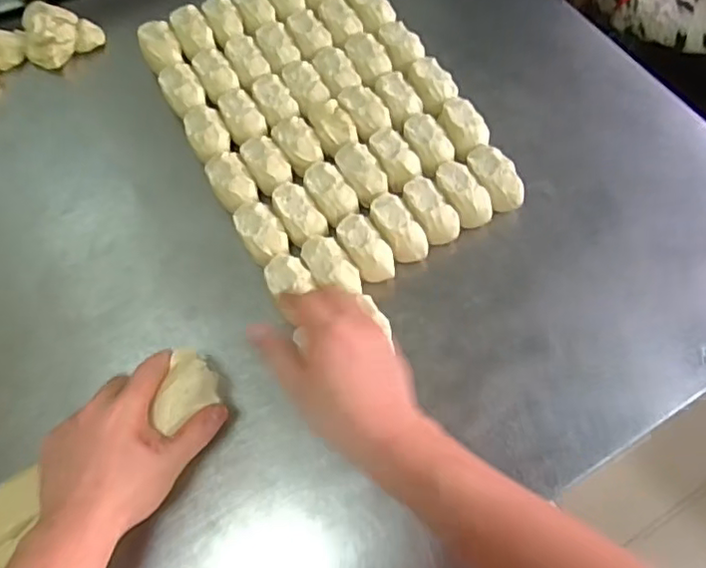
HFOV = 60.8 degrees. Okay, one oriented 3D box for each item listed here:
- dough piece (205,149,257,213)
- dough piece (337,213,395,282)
[{"bbox_3d":[-0.128,-0.107,0.639,0.042,0.028,0.073,-30,67,-12],"label":"dough piece"},{"bbox_3d":[0.013,-0.030,0.604,0.040,0.041,0.074,-32,65,-12],"label":"dough piece"}]

